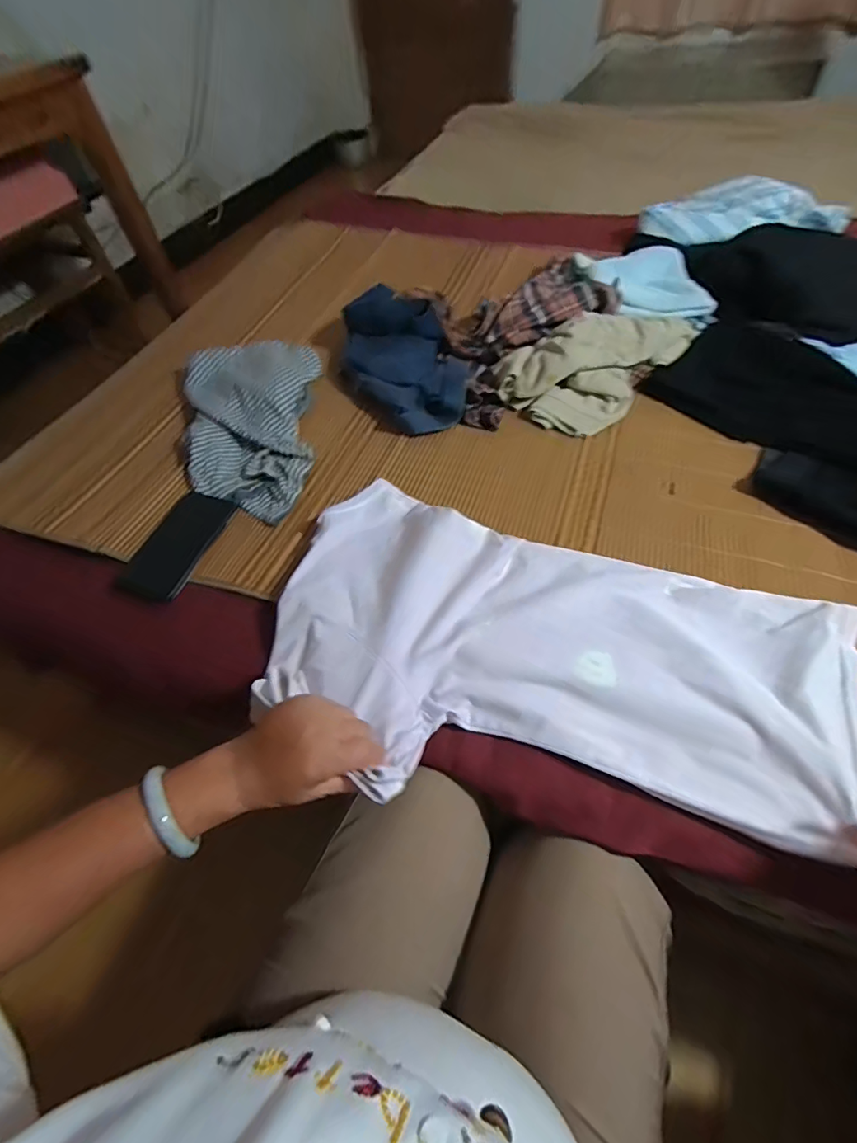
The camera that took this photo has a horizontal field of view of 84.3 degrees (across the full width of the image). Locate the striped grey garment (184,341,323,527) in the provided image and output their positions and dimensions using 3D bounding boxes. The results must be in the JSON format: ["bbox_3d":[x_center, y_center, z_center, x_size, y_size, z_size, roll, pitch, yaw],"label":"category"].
[{"bbox_3d":[-0.259,-0.229,0.716,0.202,0.039,0.366,-15,56,-5],"label":"striped grey garment"}]

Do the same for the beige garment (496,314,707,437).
[{"bbox_3d":[0.256,-0.339,0.734,0.311,0.076,0.186,-41,62,-21],"label":"beige garment"}]

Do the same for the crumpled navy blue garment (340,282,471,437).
[{"bbox_3d":[-0.046,-0.342,0.754,0.179,0.069,0.290,-15,56,-5],"label":"crumpled navy blue garment"}]

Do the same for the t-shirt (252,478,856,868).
[{"bbox_3d":[0.116,0.084,0.473,0.550,0.034,0.302,13,58,12],"label":"t-shirt"}]

